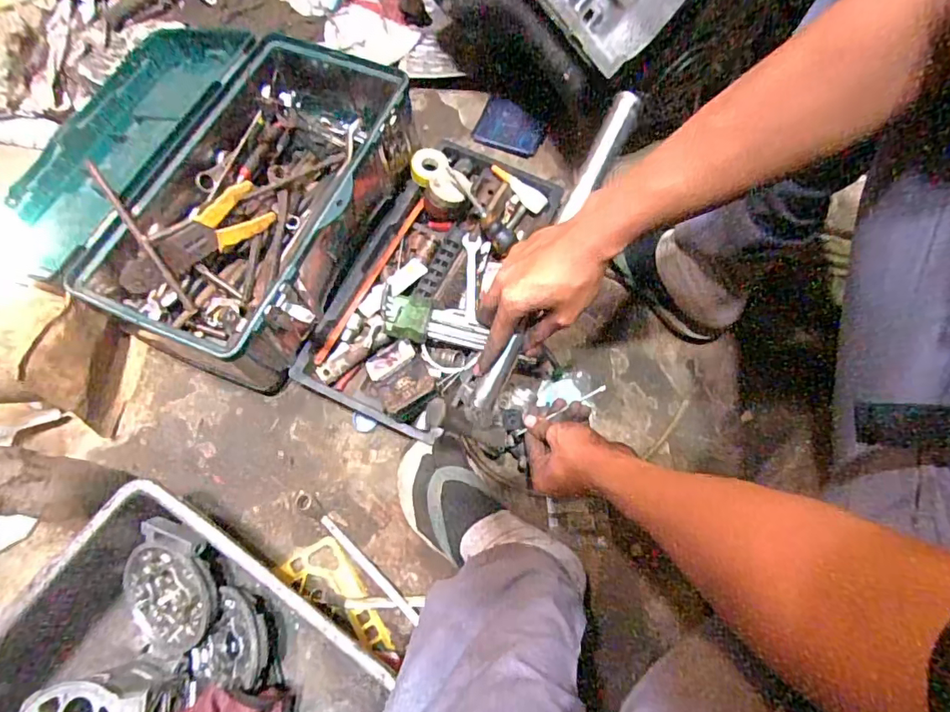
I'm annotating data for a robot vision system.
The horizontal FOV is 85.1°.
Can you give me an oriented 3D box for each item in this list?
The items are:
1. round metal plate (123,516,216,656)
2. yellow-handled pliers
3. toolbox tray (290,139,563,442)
[{"bbox_3d":[-0.321,0.237,0.546,0.121,0.032,0.142,-21,88,20],"label":"round metal plate"},{"bbox_3d":[-0.348,-0.146,0.637,0.188,0.015,0.058,-34,114,-13],"label":"yellow-handled pliers"},{"bbox_3d":[-0.053,-0.118,0.708,0.216,0.061,0.431,24,70,8],"label":"toolbox tray"}]

